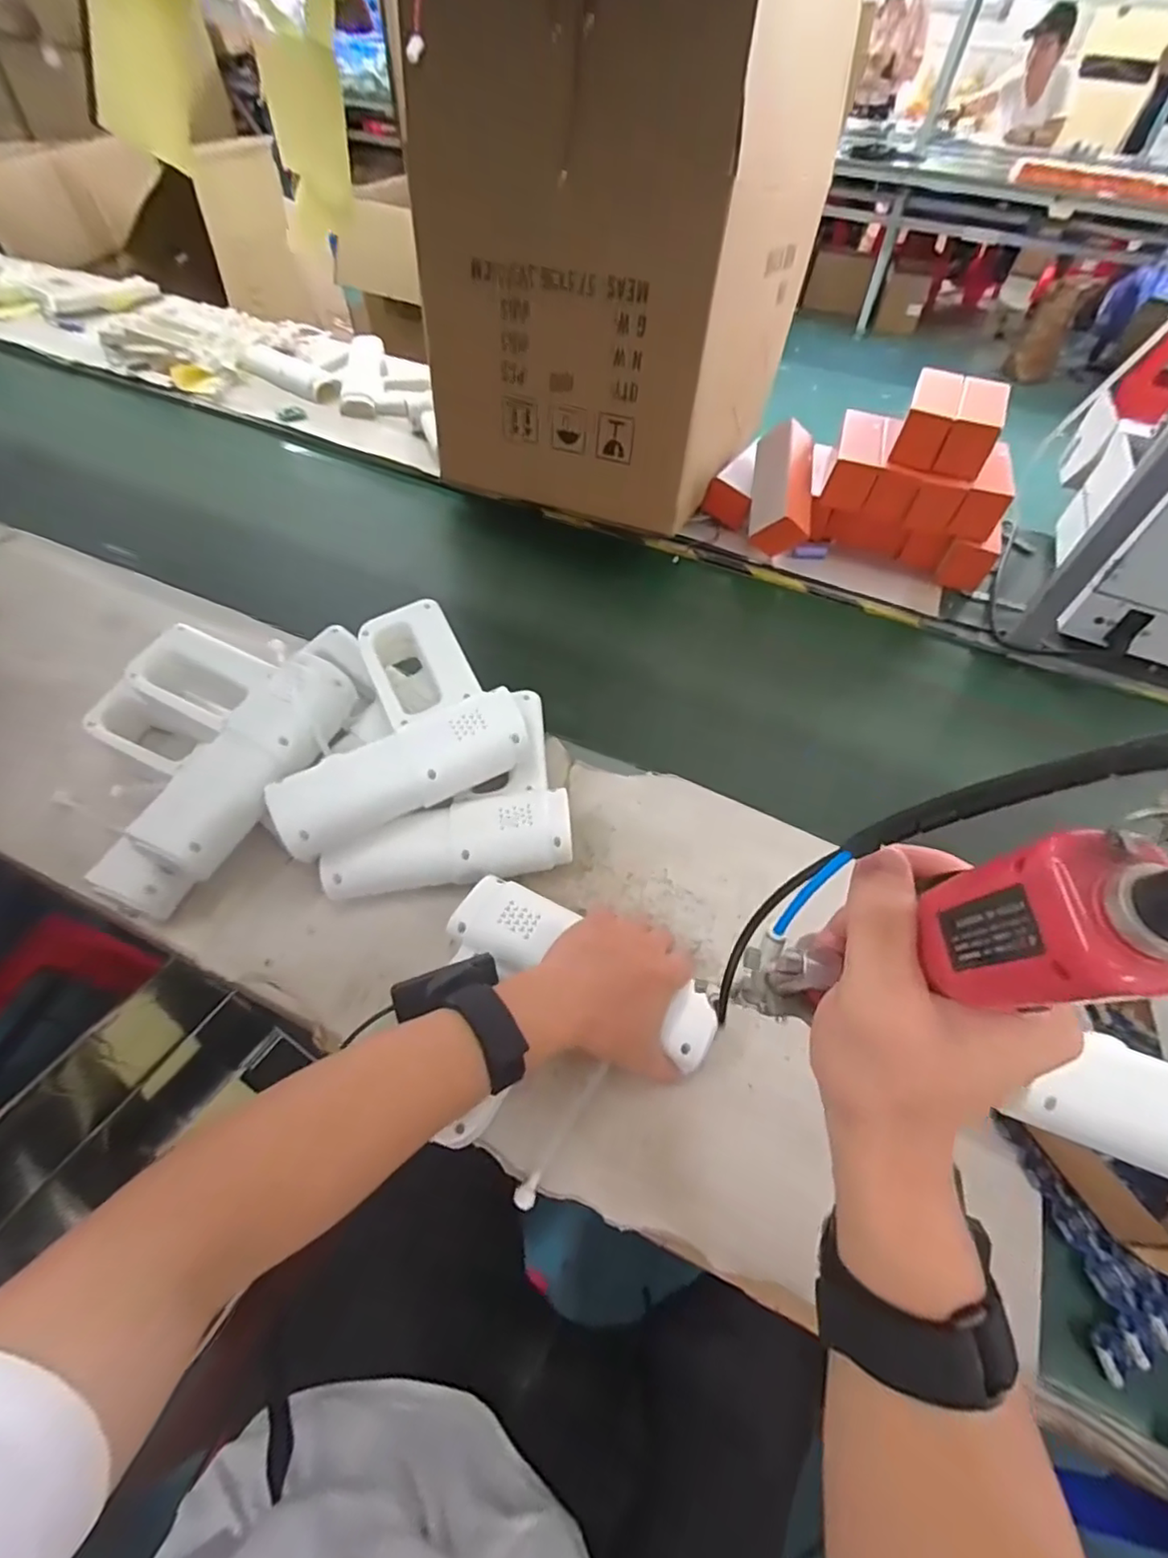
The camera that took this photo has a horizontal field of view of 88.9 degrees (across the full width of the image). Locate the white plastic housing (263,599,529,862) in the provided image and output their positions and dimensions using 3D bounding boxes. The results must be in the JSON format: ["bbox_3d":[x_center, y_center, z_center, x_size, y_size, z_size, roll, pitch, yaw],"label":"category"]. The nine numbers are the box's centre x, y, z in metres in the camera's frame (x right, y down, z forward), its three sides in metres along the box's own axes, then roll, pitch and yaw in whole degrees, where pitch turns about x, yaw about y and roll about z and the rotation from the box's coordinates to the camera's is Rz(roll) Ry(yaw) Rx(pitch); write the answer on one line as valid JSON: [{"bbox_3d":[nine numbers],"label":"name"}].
[{"bbox_3d":[-0.176,-0.051,0.524,0.209,0.070,0.180,-24,59,-19],"label":"white plastic housing"}]

